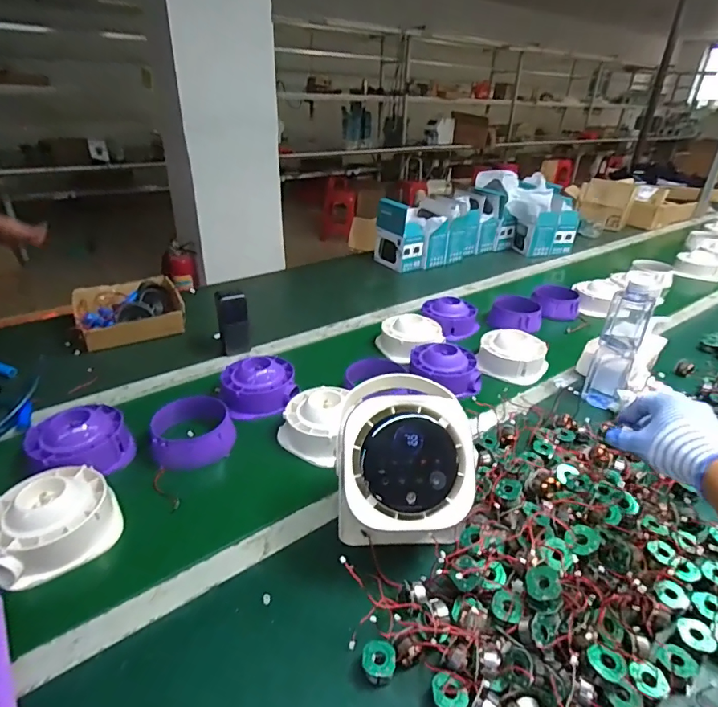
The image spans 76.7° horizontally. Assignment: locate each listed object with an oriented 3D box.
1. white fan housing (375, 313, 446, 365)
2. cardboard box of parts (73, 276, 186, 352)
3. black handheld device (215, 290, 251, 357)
[{"bbox_3d":[0.114,-0.036,1.000,0.117,0.080,0.108,-11,33,-21],"label":"white fan housing"},{"bbox_3d":[-0.499,-0.093,0.988,0.214,0.063,0.190,-20,36,-32],"label":"cardboard box of parts"},{"bbox_3d":[-0.259,-0.064,0.937,0.057,0.135,0.034,-8,31,-15],"label":"black handheld device"}]

